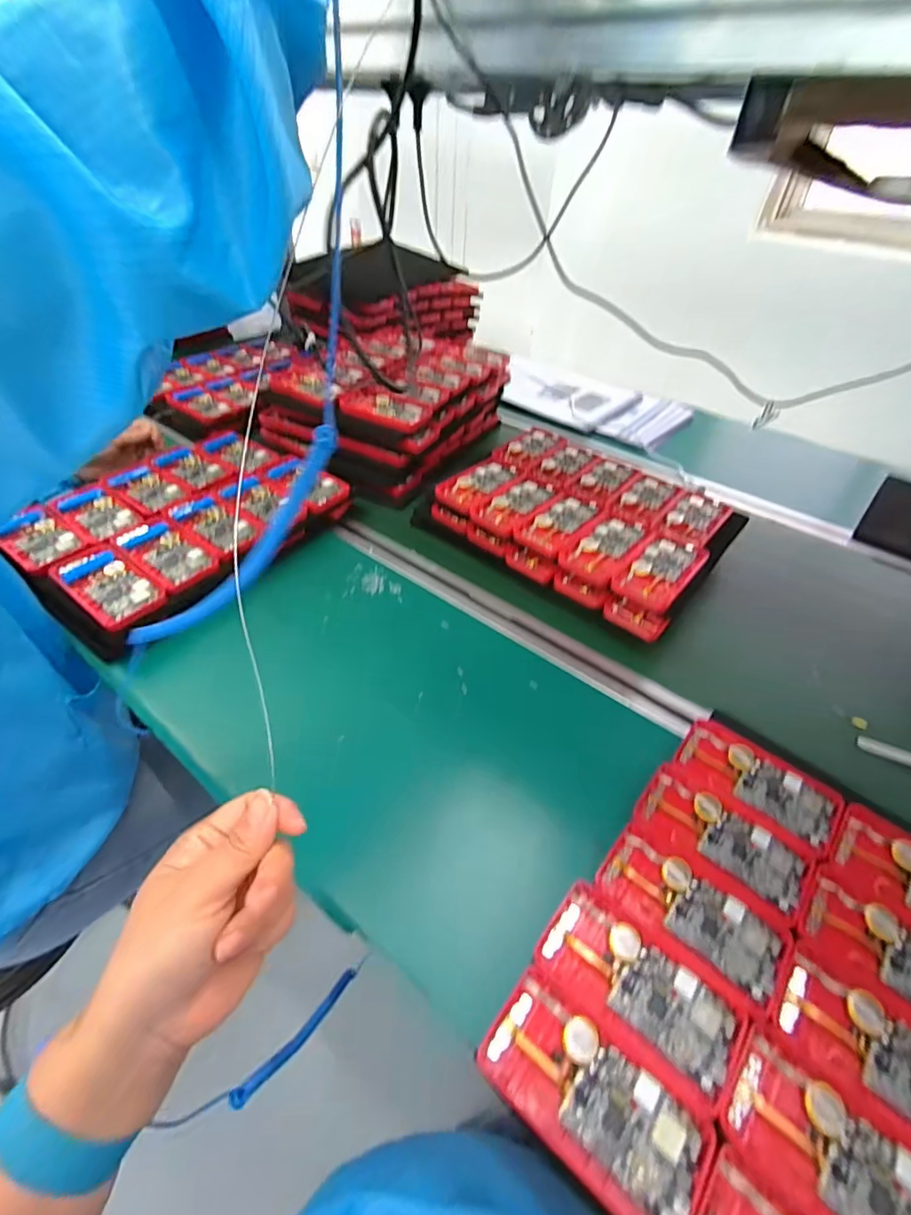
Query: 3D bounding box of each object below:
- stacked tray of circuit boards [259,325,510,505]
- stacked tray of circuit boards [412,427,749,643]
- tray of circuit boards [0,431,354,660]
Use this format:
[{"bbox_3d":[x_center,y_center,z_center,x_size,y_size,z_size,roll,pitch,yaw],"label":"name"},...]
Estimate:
[{"bbox_3d":[-0.100,-0.340,0.850,0.278,0.110,0.351,24,47,20],"label":"stacked tray of circuit boards"},{"bbox_3d":[0.158,-0.109,0.666,0.335,0.075,0.252,33,51,28],"label":"stacked tray of circuit boards"},{"bbox_3d":[-0.337,-0.109,0.638,0.281,0.047,0.345,26,48,23],"label":"tray of circuit boards"}]

